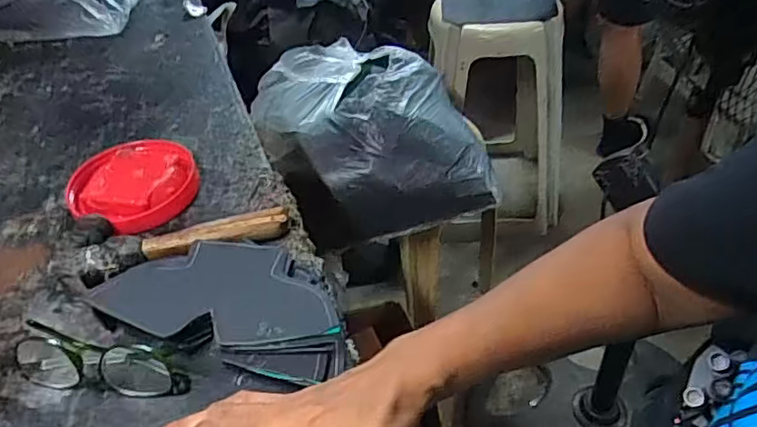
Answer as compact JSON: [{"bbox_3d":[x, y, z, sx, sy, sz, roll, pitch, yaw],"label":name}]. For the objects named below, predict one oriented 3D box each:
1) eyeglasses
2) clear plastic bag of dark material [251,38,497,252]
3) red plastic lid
[{"bbox_3d":[-0.203,0.104,0.438,0.140,0.029,0.045,3,43,10],"label":"eyeglasses"},{"bbox_3d":[-0.027,-0.152,1.042,0.358,0.190,0.367,-10,42,-4],"label":"clear plastic bag of dark material"},{"bbox_3d":[-0.239,-0.029,0.588,0.119,0.023,0.115,-3,42,3],"label":"red plastic lid"}]

